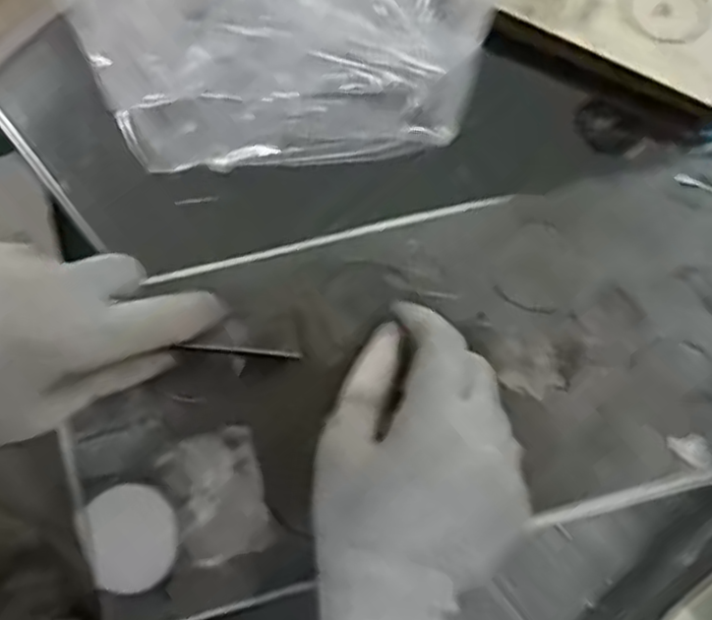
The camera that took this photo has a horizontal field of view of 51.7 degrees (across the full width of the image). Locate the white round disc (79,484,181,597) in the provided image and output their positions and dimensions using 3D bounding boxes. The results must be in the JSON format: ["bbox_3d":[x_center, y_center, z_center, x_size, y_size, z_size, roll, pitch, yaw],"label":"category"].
[{"bbox_3d":[-0.097,0.098,0.316,0.038,0.004,0.044,-25,74,-10],"label":"white round disc"}]

